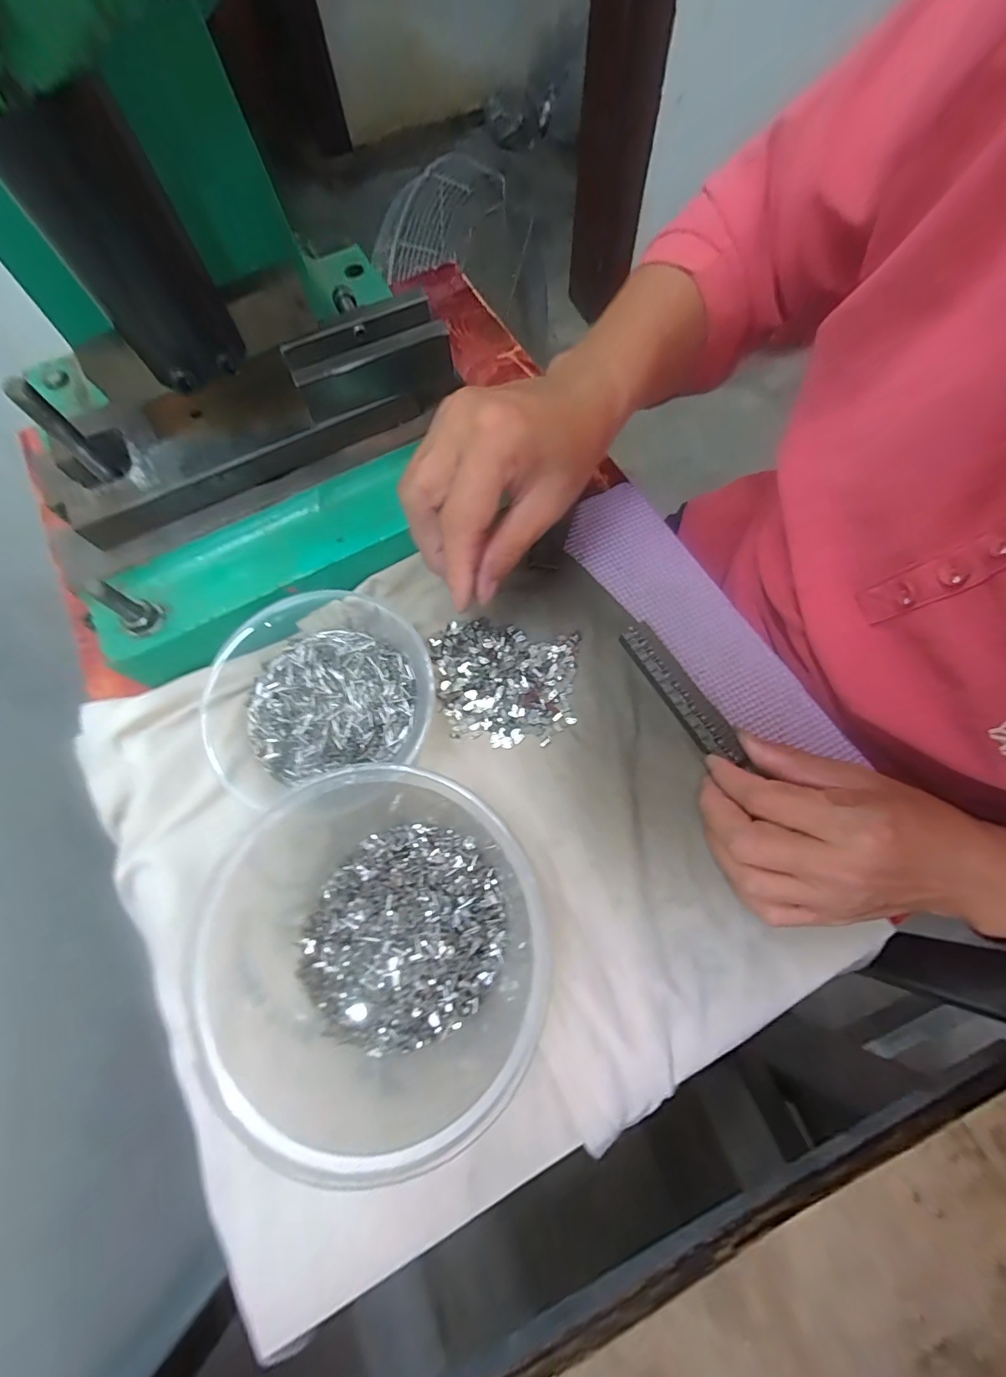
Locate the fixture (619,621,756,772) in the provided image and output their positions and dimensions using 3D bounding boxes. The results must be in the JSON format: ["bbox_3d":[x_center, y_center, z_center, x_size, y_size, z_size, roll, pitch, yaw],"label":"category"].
[{"bbox_3d":[0.104,0.003,0.283,0.019,0.009,0.097,-29,71,-13],"label":"fixture"}]

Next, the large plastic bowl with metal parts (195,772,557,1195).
[{"bbox_3d":[-0.064,0.116,0.224,0.151,0.093,0.148,-1,70,2],"label":"large plastic bowl with metal parts"}]

